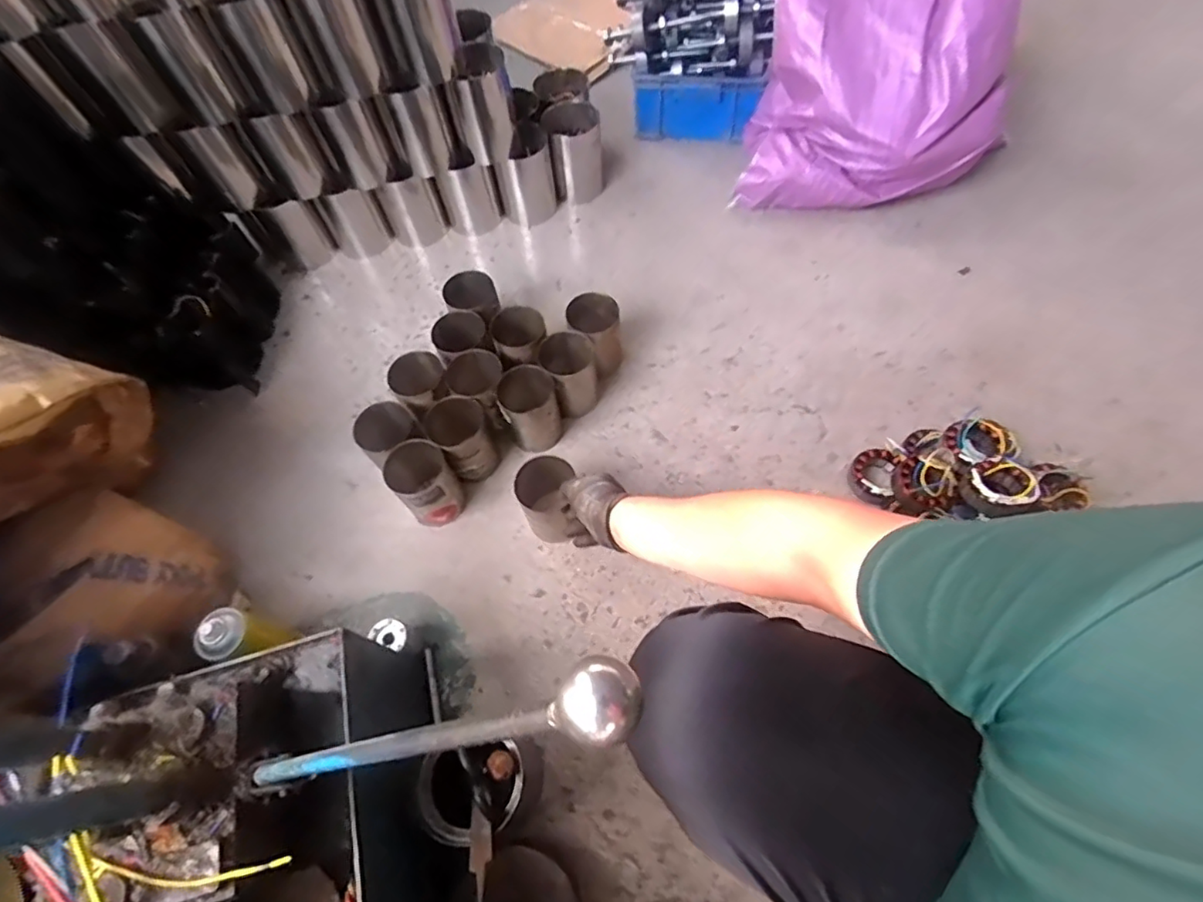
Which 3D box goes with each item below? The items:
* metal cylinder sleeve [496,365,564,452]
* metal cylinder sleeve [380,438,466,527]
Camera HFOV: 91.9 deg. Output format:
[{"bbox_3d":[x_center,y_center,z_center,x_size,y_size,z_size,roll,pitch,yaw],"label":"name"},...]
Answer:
[{"bbox_3d":[-0.118,-0.070,0.965,0.094,0.118,0.098,-1,62,2],"label":"metal cylinder sleeve"},{"bbox_3d":[-0.268,0.056,0.900,0.092,0.141,0.090,-35,66,-15],"label":"metal cylinder sleeve"}]

